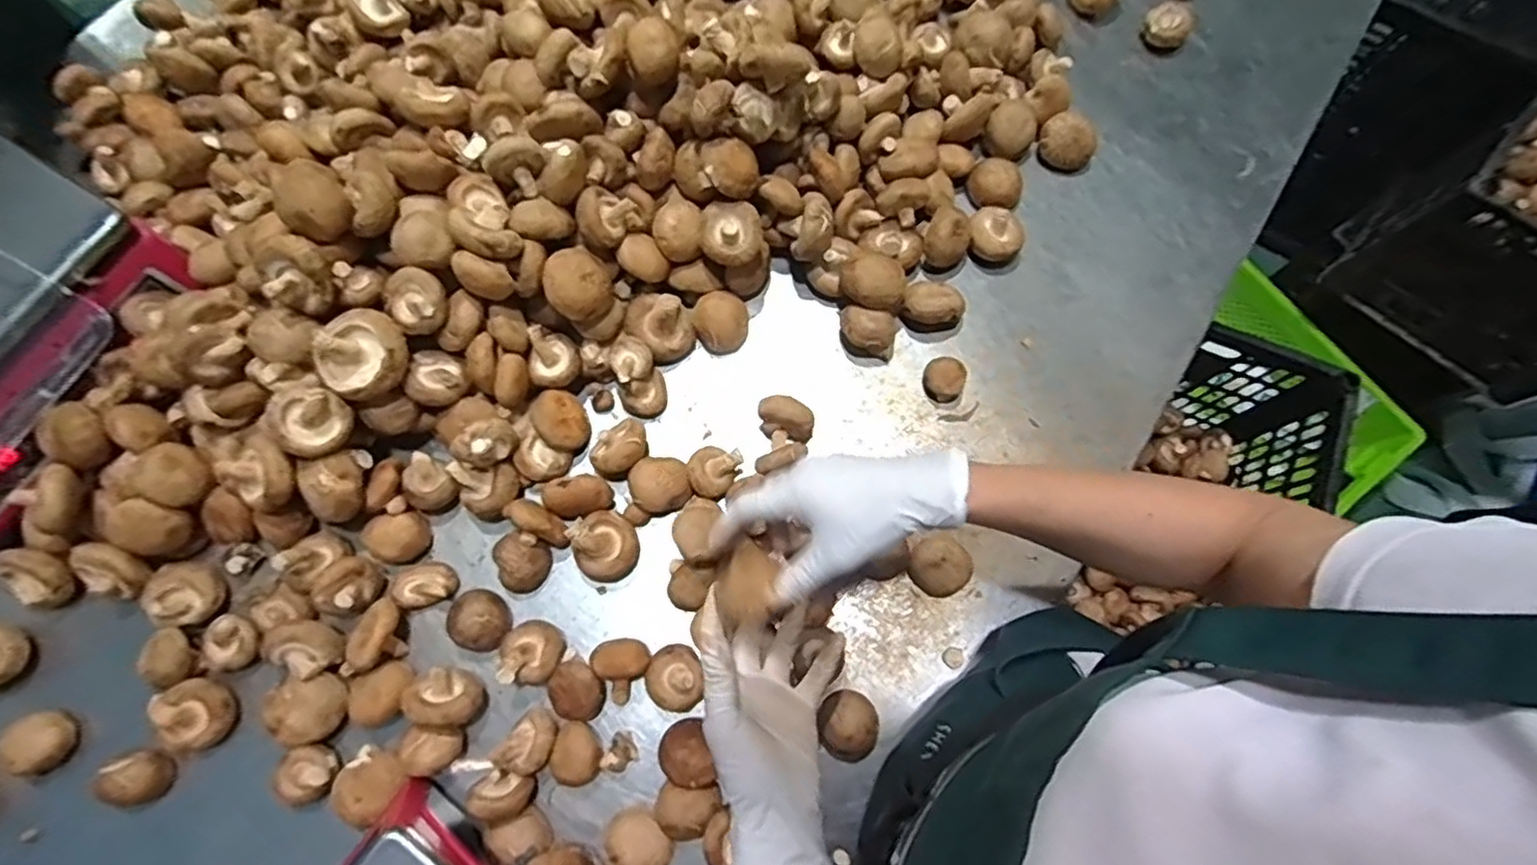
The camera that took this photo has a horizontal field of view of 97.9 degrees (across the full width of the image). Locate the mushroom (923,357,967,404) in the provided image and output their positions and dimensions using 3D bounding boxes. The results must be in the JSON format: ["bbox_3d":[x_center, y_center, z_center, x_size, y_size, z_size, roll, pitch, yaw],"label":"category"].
[{"bbox_3d":[0.154,-0.047,0.591,0.035,0.023,0.037,0,74,-1],"label":"mushroom"}]

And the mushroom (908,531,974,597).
[{"bbox_3d":[0.141,0.109,0.550,0.044,0.027,0.048,0,74,-1],"label":"mushroom"}]

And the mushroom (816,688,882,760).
[{"bbox_3d":[0.063,0.224,0.513,0.042,0.027,0.049,8,74,1],"label":"mushroom"}]

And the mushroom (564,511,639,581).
[{"bbox_3d":[-0.132,0.092,0.542,0.049,0.045,0.054,-33,77,-10],"label":"mushroom"}]

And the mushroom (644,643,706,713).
[{"bbox_3d":[-0.072,0.188,0.517,0.041,0.025,0.046,1,74,-1],"label":"mushroom"}]

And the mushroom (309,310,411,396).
[{"bbox_3d":[-0.305,-0.058,0.502,0.065,0.039,0.052,-43,79,-11],"label":"mushroom"}]

